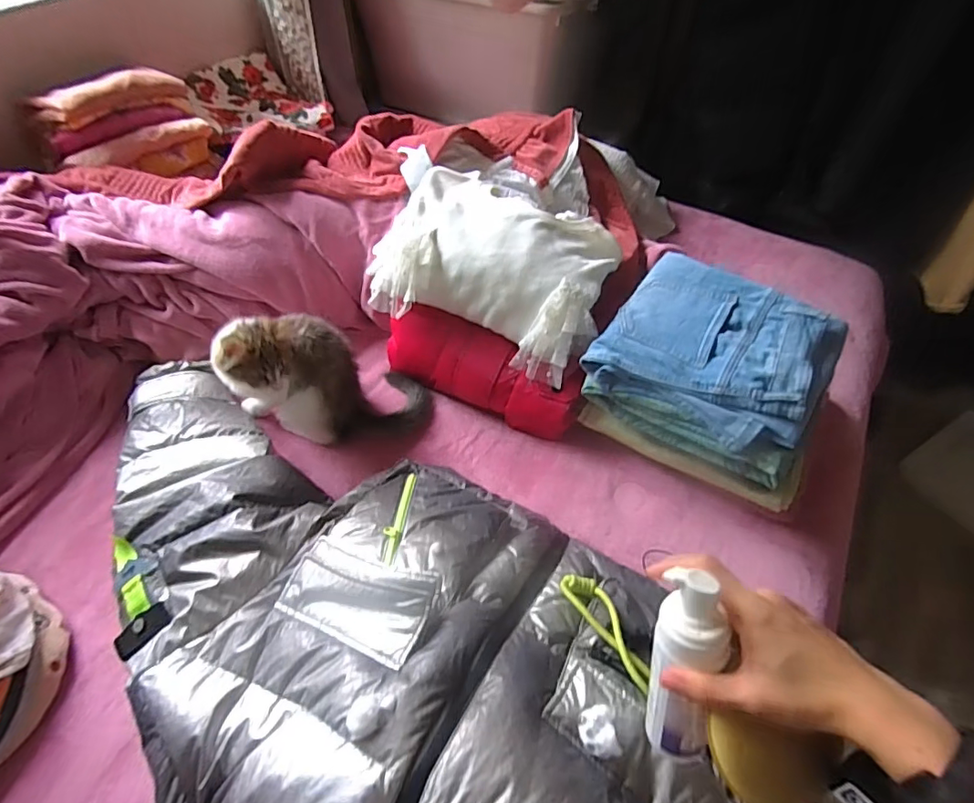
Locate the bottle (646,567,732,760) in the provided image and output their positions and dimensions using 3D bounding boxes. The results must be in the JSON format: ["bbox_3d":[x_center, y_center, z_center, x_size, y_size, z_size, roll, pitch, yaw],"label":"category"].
[{"bbox_3d":[0.135,0.191,0.367,0.035,0.172,0.037,-9,27,-9],"label":"bottle"}]

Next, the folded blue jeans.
[{"bbox_3d":[0.296,-0.069,0.680,0.273,0.060,0.236,22,68,24],"label":"folded blue jeans"}]

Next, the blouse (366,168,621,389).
[{"bbox_3d":[0.022,-0.206,0.776,0.311,0.127,0.255,19,54,13],"label":"blouse"}]

